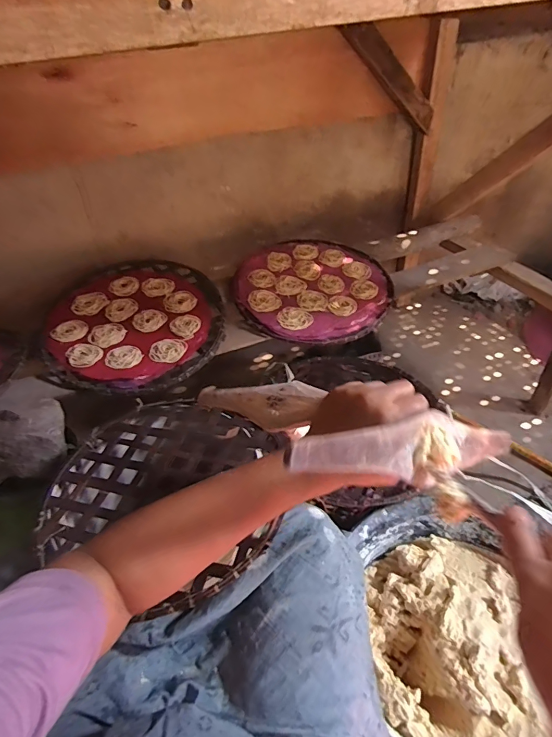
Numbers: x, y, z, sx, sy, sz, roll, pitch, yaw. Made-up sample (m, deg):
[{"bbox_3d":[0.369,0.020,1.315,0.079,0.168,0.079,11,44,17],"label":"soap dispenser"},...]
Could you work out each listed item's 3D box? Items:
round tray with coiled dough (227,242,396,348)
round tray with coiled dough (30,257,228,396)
[{"bbox_3d":[0.090,-0.203,1.029,0.371,0.071,0.355,-3,41,3],"label":"round tray with coiled dough"},{"bbox_3d":[-0.318,-0.119,0.953,0.390,0.079,0.422,-3,41,3],"label":"round tray with coiled dough"}]

